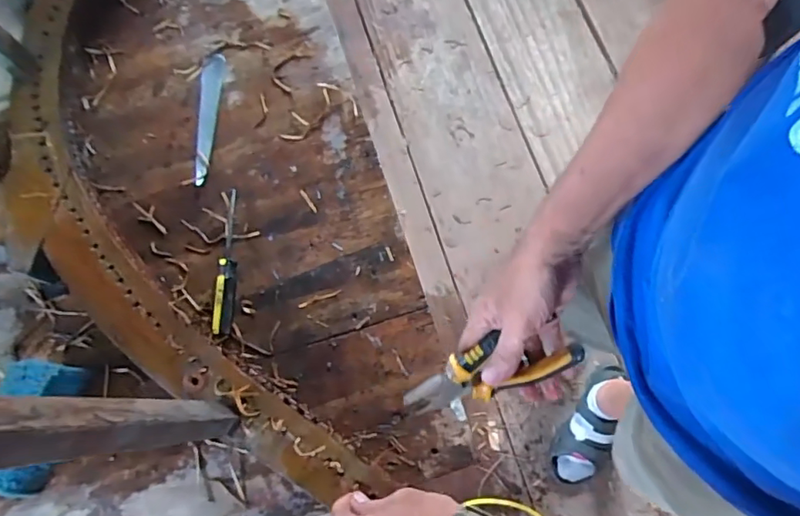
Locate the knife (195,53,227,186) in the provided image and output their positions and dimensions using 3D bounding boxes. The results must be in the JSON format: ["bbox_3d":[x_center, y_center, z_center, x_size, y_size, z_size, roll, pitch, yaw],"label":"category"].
[{"bbox_3d":[-0.243,-0.182,0.668,0.028,0.013,0.189,-2,74,5],"label":"knife"}]

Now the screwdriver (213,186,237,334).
[{"bbox_3d":[-0.199,0.001,0.606,0.020,0.025,0.173,-5,73,4],"label":"screwdriver"}]

